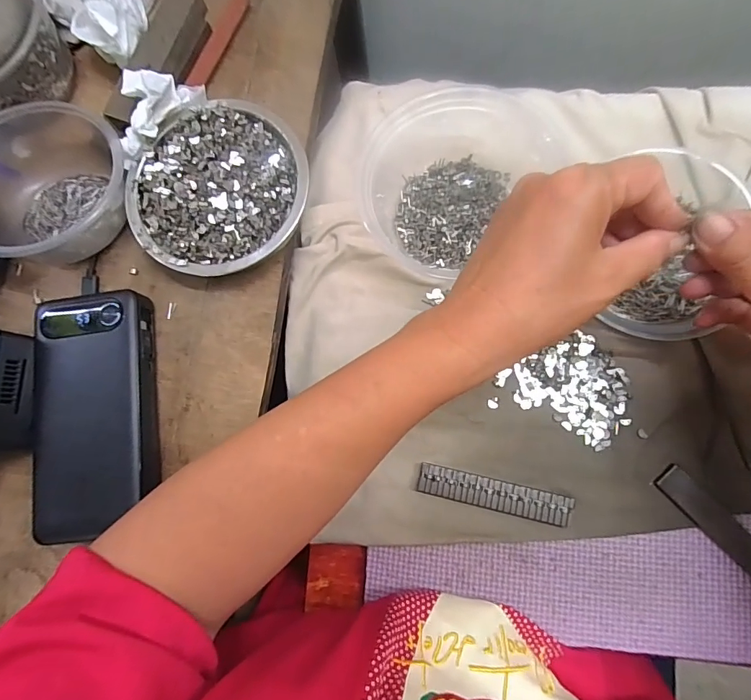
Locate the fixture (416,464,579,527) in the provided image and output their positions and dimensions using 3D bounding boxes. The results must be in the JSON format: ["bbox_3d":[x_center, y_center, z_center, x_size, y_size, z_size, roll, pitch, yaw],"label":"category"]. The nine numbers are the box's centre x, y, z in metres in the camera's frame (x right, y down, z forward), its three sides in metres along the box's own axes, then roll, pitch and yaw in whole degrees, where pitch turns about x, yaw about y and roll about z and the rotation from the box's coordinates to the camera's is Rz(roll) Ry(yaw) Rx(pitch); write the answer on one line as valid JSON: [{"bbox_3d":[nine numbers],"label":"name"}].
[{"bbox_3d":[0.077,0.094,0.286,0.095,0.010,0.019,11,82,7],"label":"fixture"}]

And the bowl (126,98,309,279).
[{"bbox_3d":[-0.106,-0.111,0.303,0.119,0.025,0.114,-1,81,5],"label":"bowl"}]

